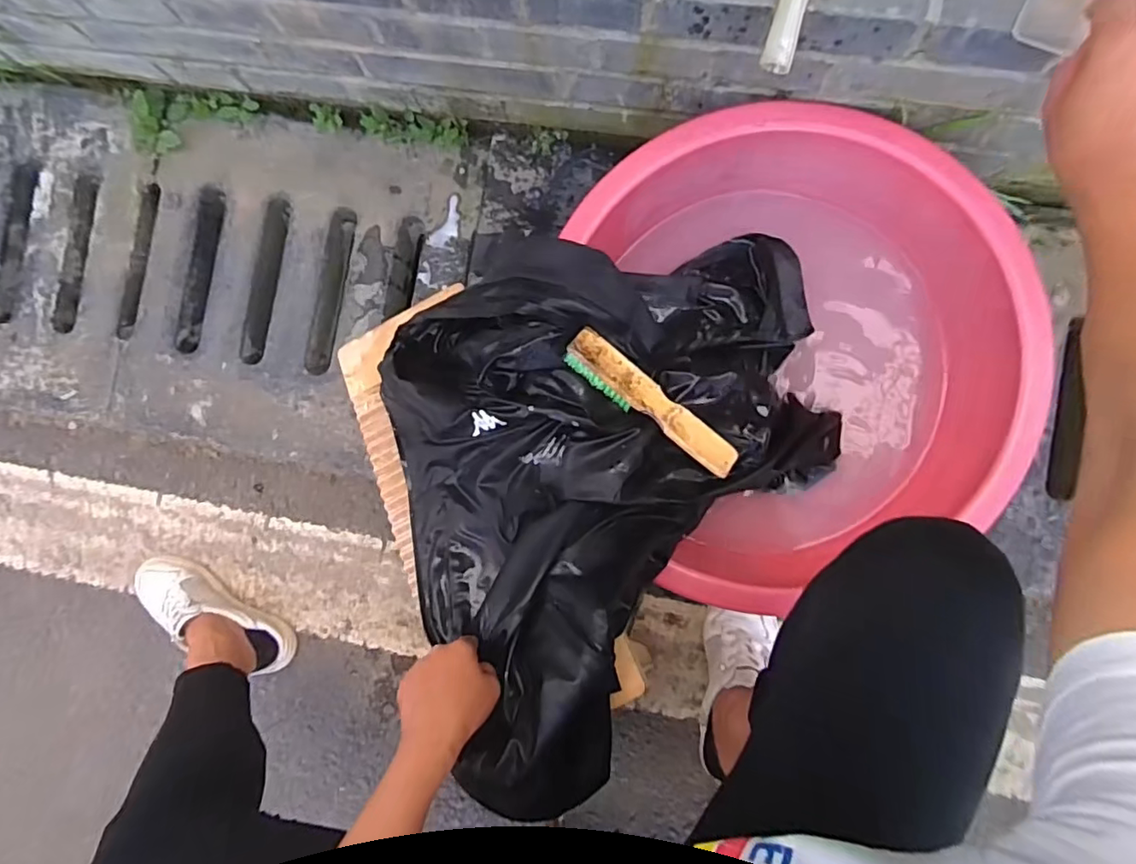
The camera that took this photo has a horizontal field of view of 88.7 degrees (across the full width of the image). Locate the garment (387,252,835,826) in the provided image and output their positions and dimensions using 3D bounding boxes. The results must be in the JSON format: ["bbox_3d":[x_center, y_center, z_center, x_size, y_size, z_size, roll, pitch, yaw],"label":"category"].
[{"bbox_3d":[0.063,0.037,0.609,0.491,0.205,0.501,0,86,6],"label":"garment"}]

